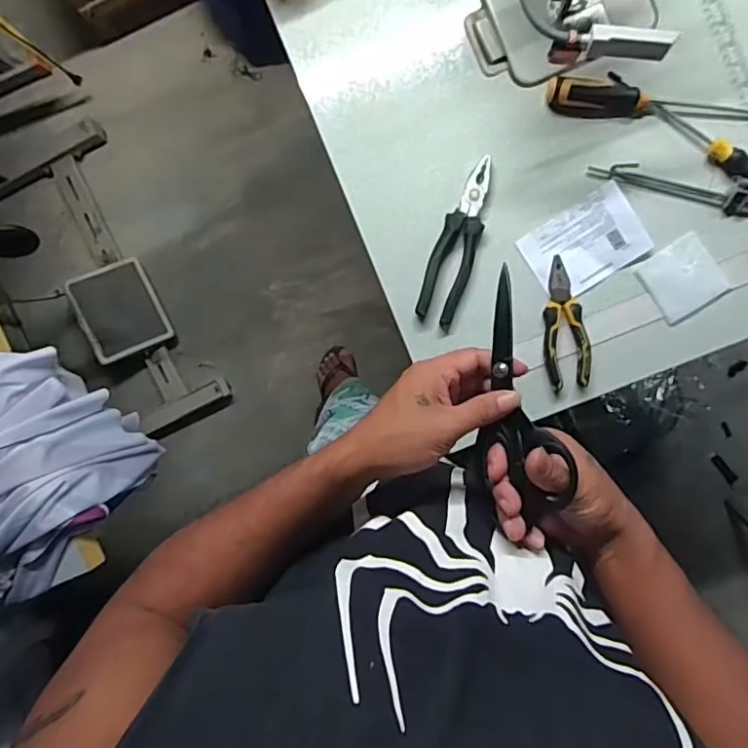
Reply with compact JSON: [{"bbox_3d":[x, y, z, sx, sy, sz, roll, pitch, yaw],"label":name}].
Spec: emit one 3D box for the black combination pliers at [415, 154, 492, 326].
[{"bbox_3d":[0.104,-0.162,0.662,0.051,0.021,0.200,19,96,3],"label":"black combination pliers"}]

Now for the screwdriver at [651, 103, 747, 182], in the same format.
[{"bbox_3d":[0.401,-0.255,0.621,0.182,0.023,0.032,37,97,1],"label":"screwdriver"}]

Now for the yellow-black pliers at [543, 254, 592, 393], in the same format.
[{"bbox_3d":[0.234,-0.060,0.659,0.051,0.020,0.156,-3,95,5],"label":"yellow-black pliers"}]

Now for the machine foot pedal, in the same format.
[{"bbox_3d":[-0.638,-0.156,1.370,0.195,0.029,0.234,-26,99,-20],"label":"machine foot pedal"}]

